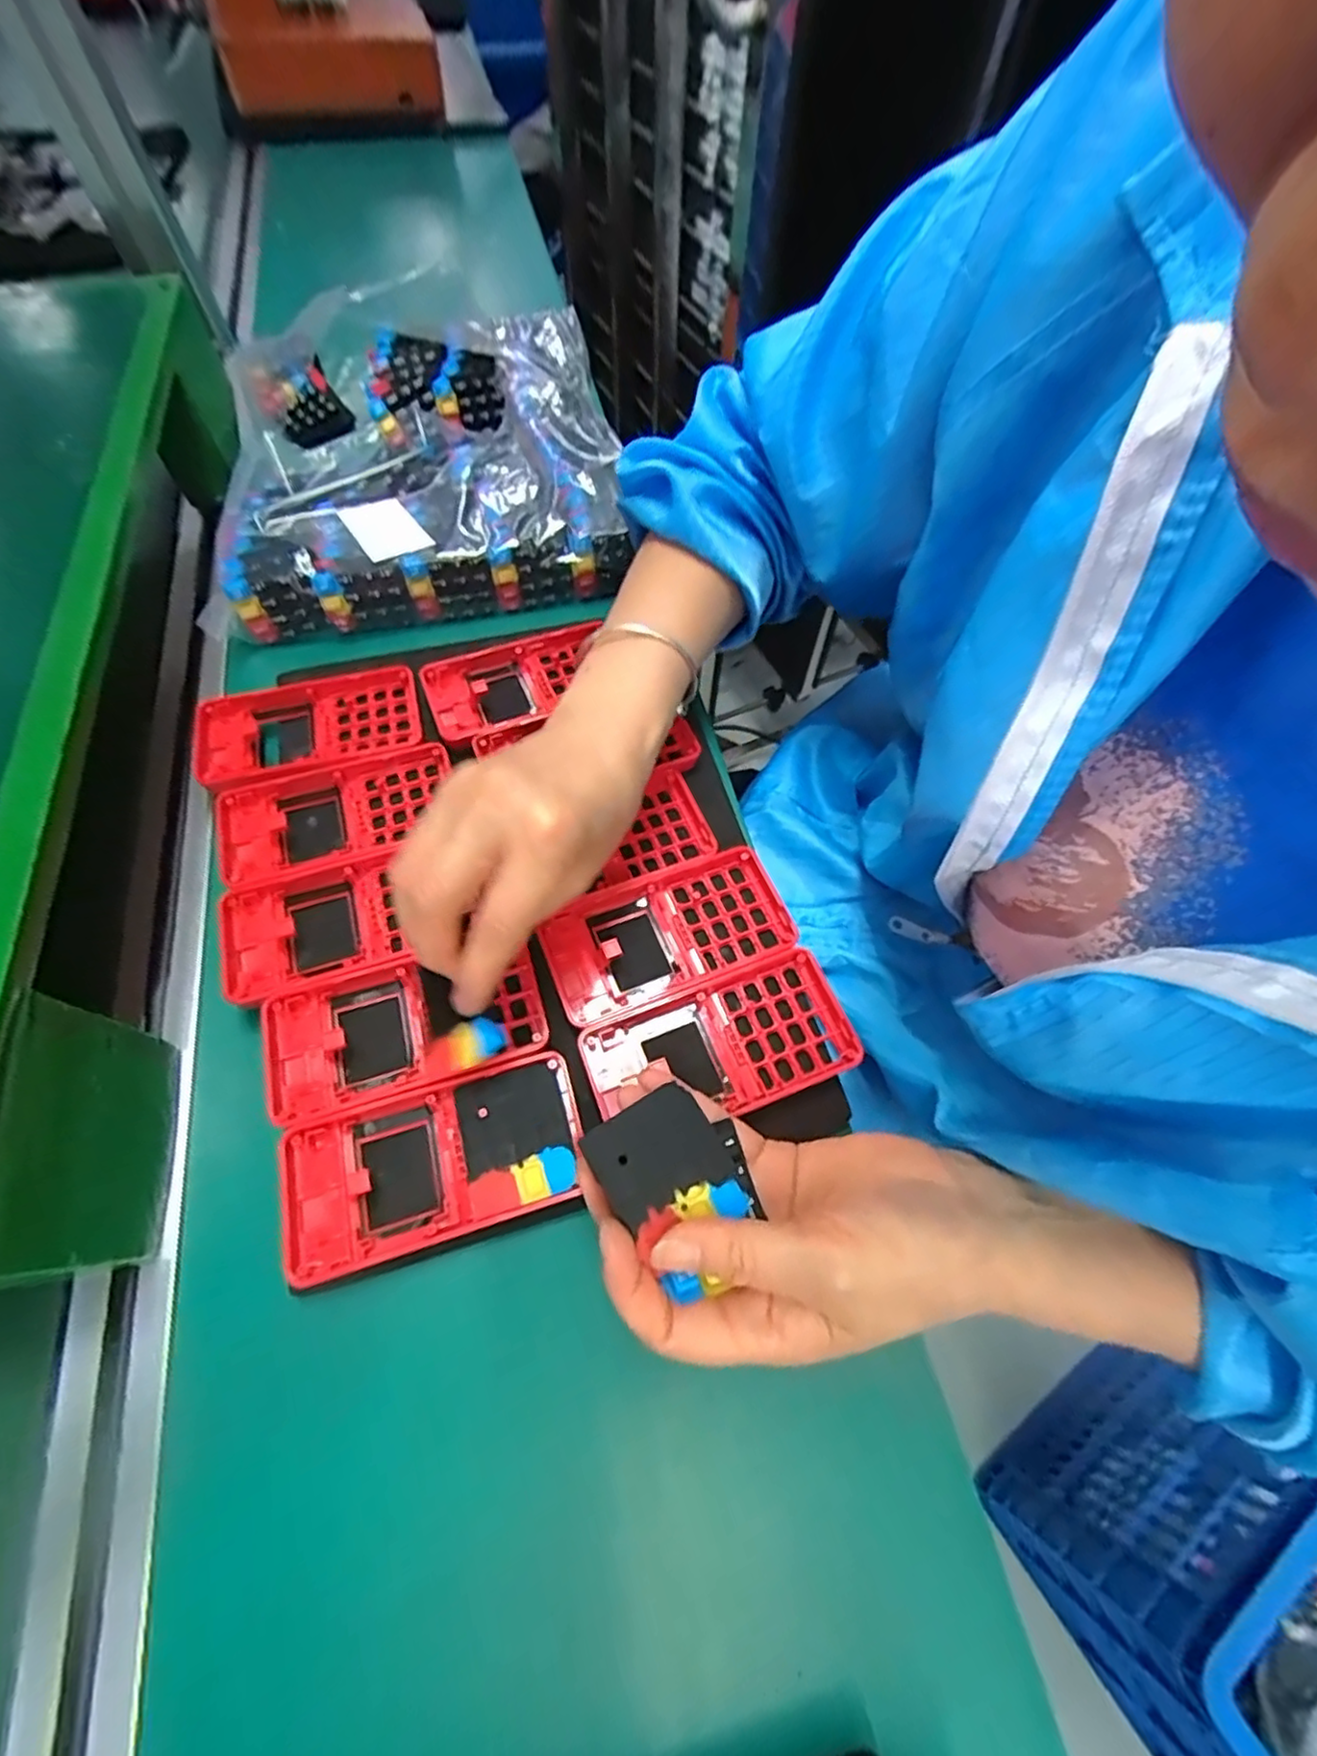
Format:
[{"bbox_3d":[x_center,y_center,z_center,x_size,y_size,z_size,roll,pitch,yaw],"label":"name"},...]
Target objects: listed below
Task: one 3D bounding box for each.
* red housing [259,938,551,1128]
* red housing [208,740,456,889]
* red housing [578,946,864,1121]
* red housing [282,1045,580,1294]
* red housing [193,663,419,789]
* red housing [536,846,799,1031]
[{"bbox_3d":[-0.118,0.068,0.305,0.124,0.013,0.062,-15,64,-10],"label":"red housing"},{"bbox_3d":[-0.174,-0.035,0.355,0.122,0.013,0.064,-17,64,-10],"label":"red housing"},{"bbox_3d":[0.030,0.079,0.307,0.122,0.010,0.061,-20,65,-12],"label":"red housing"},{"bbox_3d":[-0.096,0.121,0.279,0.123,0.010,0.061,-15,64,-9],"label":"red housing"},{"bbox_3d":[-0.203,-0.087,0.378,0.127,0.012,0.065,-17,65,-11],"label":"red housing"},{"bbox_3d":[0.006,0.029,0.332,0.122,0.008,0.062,-19,65,-11],"label":"red housing"}]

